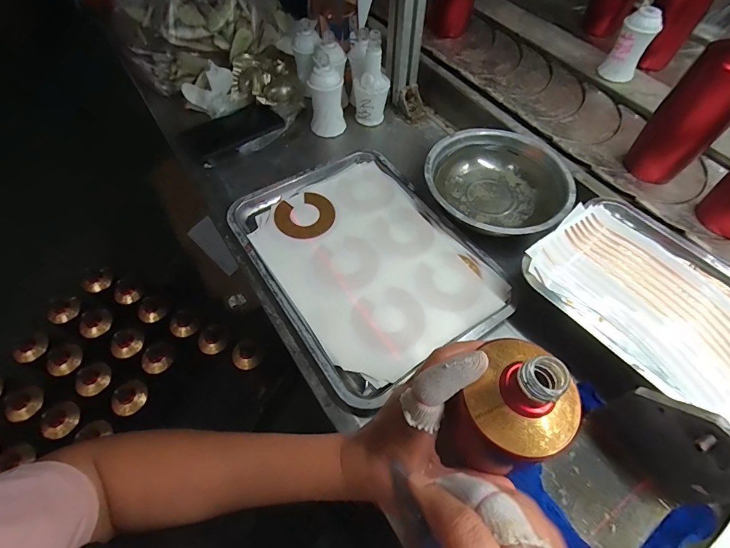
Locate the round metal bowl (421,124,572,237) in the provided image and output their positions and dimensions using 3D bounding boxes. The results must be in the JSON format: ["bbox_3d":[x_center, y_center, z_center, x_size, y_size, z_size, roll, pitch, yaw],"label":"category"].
[{"bbox_3d":[0.186,-0.131,0.542,0.192,0.043,0.197,1,58,-1],"label":"round metal bowl"}]

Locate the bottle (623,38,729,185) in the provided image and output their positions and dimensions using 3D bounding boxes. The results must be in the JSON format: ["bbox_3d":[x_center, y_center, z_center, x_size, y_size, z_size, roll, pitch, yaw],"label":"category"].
[{"bbox_3d":[0.430,-0.207,0.498,0.072,0.195,0.076,-3,61,4],"label":"bottle"}]

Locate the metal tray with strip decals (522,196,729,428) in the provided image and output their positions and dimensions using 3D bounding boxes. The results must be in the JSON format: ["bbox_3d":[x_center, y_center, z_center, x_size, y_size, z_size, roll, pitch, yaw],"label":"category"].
[{"bbox_3d":[0.340,0.045,0.421,0.202,0.046,0.298,-36,66,-21],"label":"metal tray with strip decals"}]

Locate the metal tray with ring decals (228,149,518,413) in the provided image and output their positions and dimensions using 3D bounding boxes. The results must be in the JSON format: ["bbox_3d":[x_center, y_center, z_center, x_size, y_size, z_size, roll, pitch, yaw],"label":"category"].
[{"bbox_3d":[-0.004,-0.027,0.497,0.249,0.025,0.332,-29,63,-18],"label":"metal tray with ring decals"}]

